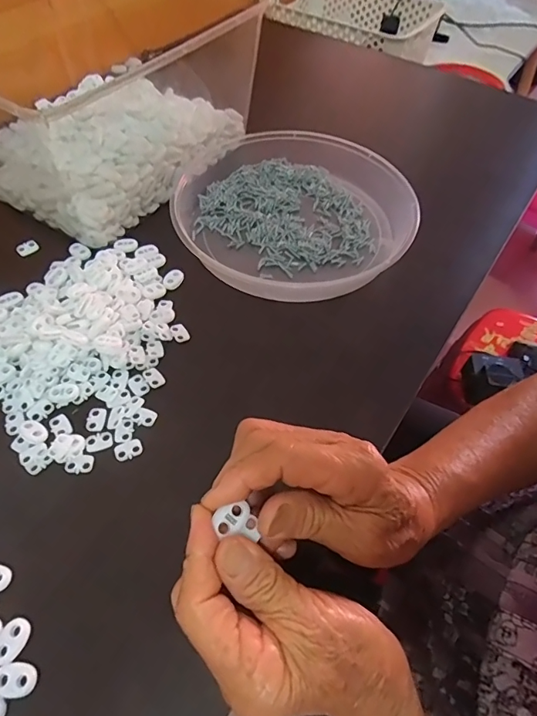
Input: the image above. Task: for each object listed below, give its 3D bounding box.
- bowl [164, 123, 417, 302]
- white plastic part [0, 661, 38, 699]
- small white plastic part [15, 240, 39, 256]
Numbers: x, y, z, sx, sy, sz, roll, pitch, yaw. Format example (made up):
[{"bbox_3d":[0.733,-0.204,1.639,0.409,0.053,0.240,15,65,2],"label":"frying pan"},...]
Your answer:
[{"bbox_3d":[0.022,-0.153,0.449,0.237,0.038,0.221,1,55,-2],"label":"bowl"},{"bbox_3d":[-0.136,0.171,0.235,0.023,0.004,0.015,3,55,0],"label":"white plastic part"},{"bbox_3d":[-0.234,-0.107,0.430,0.020,0.004,0.017,-38,63,-25],"label":"small white plastic part"}]

